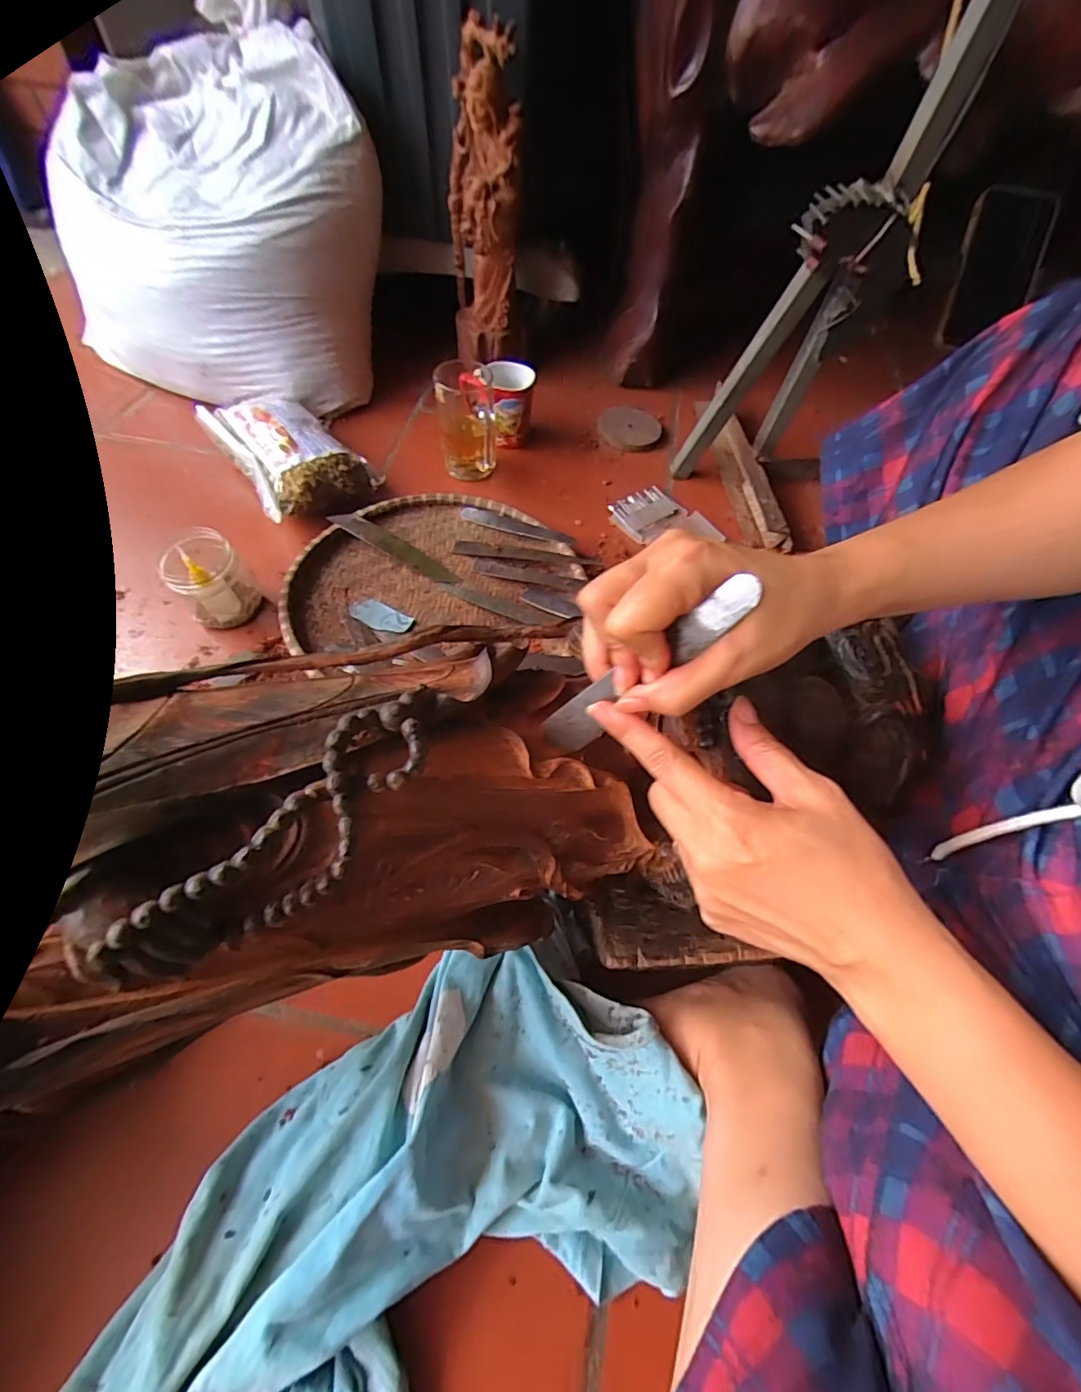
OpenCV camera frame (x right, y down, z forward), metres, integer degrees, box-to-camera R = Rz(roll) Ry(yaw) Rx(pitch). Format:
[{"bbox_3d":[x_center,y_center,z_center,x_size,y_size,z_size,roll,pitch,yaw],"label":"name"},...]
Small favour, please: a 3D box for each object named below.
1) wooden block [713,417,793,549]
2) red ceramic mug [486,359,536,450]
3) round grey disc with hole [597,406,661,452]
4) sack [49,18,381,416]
[{"bbox_3d":[0.286,-0.295,0.739,0.032,0.059,0.237,-5,58,-7],"label":"wooden block"},{"bbox_3d":[-0.043,-0.424,0.780,0.066,0.093,0.076,4,57,-2],"label":"red ceramic mug"},{"bbox_3d":[0.139,-0.424,0.836,0.096,0.014,0.106,-14,59,-13],"label":"round grey disc with hole"},{"bbox_3d":[-0.435,-0.652,0.764,0.391,0.299,0.374,33,60,16],"label":"sack"}]

